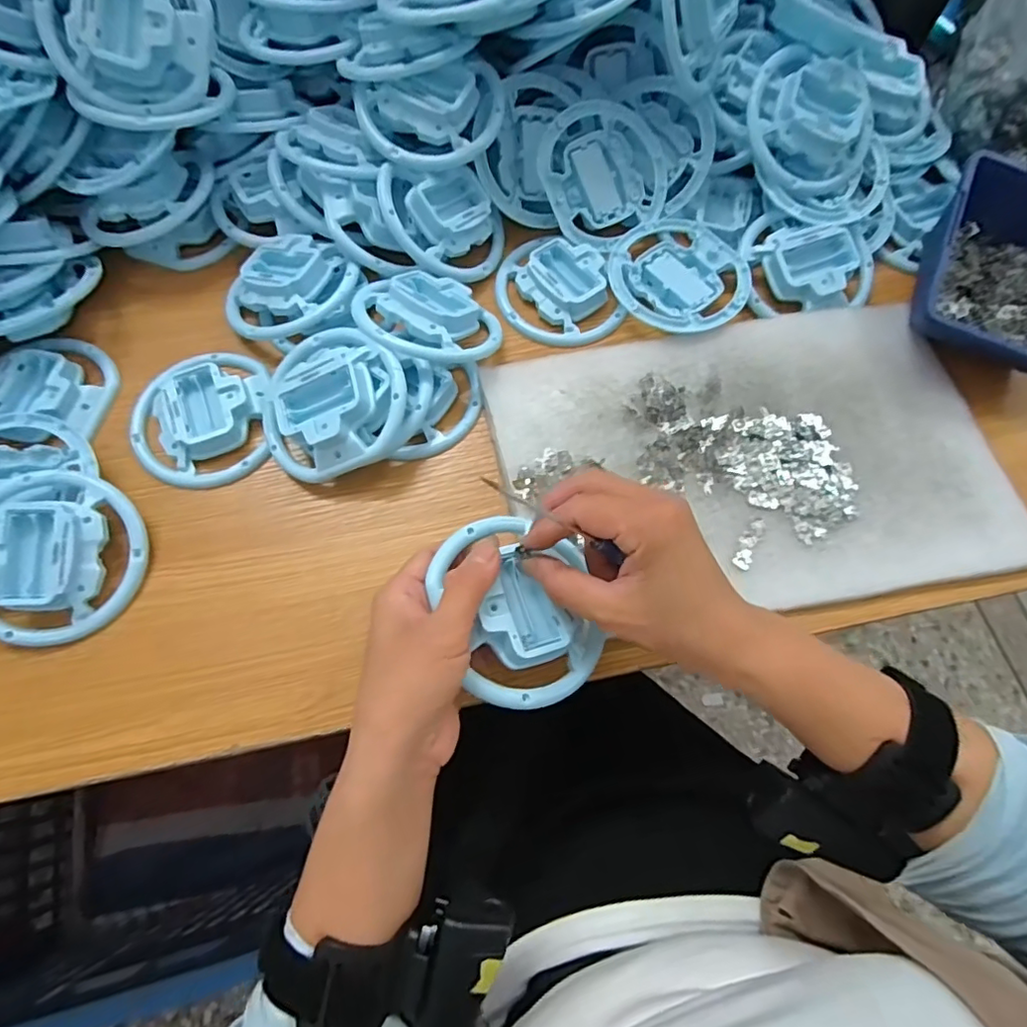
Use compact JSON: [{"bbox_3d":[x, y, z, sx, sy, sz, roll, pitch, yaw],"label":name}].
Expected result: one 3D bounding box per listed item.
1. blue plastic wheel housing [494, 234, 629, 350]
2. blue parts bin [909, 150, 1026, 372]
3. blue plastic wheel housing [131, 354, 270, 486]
[{"bbox_3d":[0.033,-0.174,0.439,0.087,0.021,0.093,-12,70,-6],"label":"blue plastic wheel housing"},{"bbox_3d":[0.358,-0.171,0.410,0.117,0.065,0.141,22,71,6],"label":"blue parts bin"},{"bbox_3d":[-0.217,-0.067,0.392,0.093,0.017,0.098,1,70,-1],"label":"blue plastic wheel housing"}]

